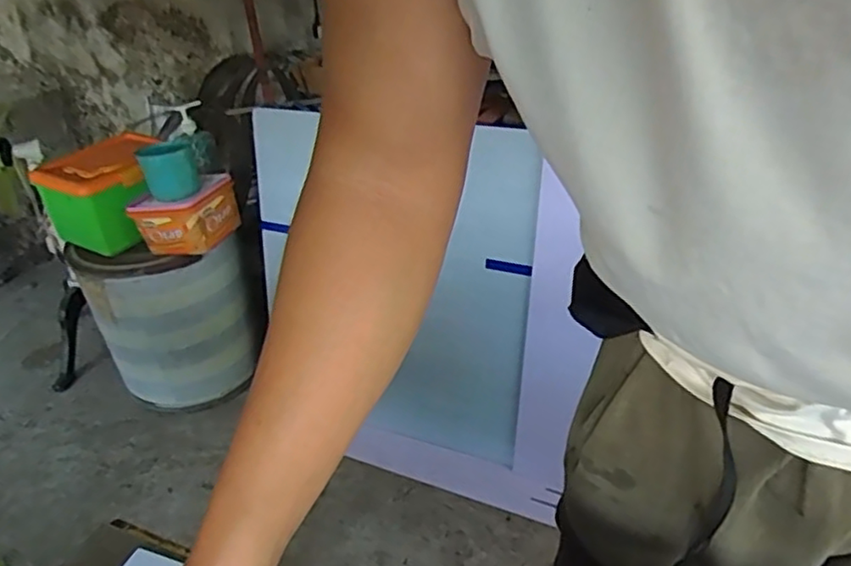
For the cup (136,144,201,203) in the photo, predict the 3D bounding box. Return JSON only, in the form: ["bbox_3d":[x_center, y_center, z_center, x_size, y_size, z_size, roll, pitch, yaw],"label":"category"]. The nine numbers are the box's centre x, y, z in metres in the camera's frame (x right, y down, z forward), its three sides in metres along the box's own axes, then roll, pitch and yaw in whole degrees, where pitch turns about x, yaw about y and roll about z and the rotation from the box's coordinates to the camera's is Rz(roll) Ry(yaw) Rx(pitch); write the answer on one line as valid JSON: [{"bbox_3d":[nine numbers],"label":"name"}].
[{"bbox_3d":[-0.566,-0.247,1.413,0.114,0.095,0.113,-2,32,2],"label":"cup"}]

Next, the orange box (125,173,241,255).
[{"bbox_3d":[-0.555,-0.163,1.497,0.175,0.141,0.187,7,33,16],"label":"orange box"}]

